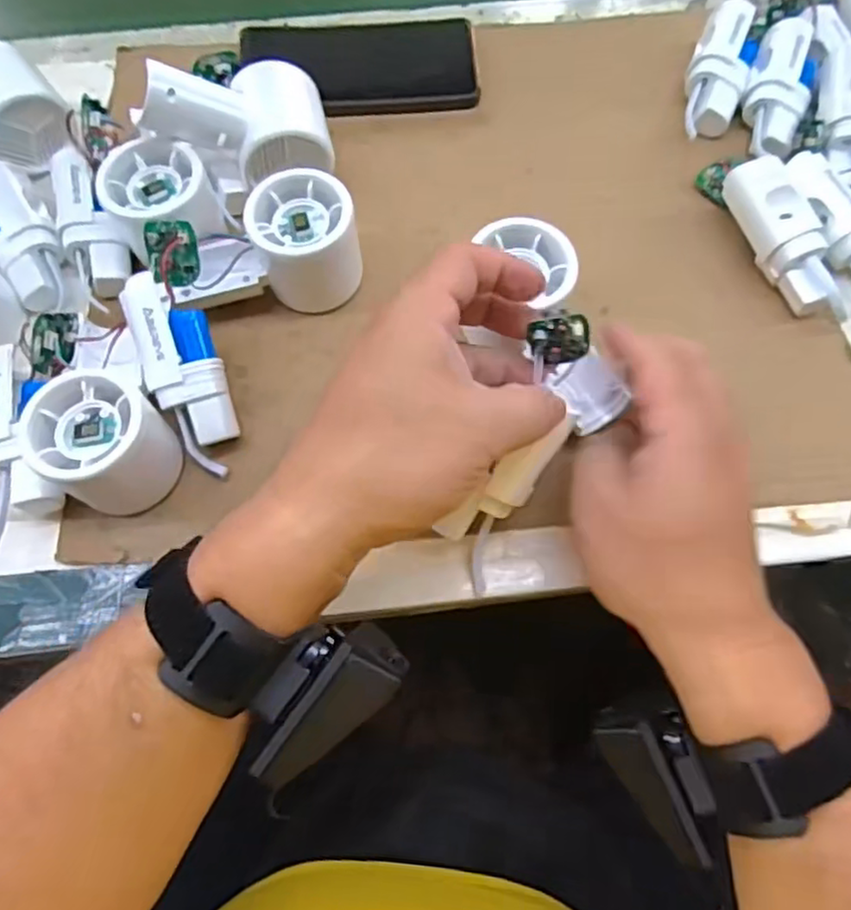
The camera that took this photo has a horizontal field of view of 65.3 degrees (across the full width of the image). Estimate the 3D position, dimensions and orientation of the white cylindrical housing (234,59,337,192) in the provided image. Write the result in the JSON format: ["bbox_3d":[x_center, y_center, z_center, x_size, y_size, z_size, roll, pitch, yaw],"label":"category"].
[{"bbox_3d":[-0.085,-0.198,0.408,0.053,0.050,0.068,-7,67,-3],"label":"white cylindrical housing"}]

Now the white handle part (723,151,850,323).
[{"bbox_3d":[0.208,-0.125,0.384,0.031,0.025,0.101,-22,82,-7],"label":"white handle part"}]

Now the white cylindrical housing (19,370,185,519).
[{"bbox_3d":[-0.161,-0.007,0.337,0.056,0.058,0.055,0,67,0],"label":"white cylindrical housing"}]

